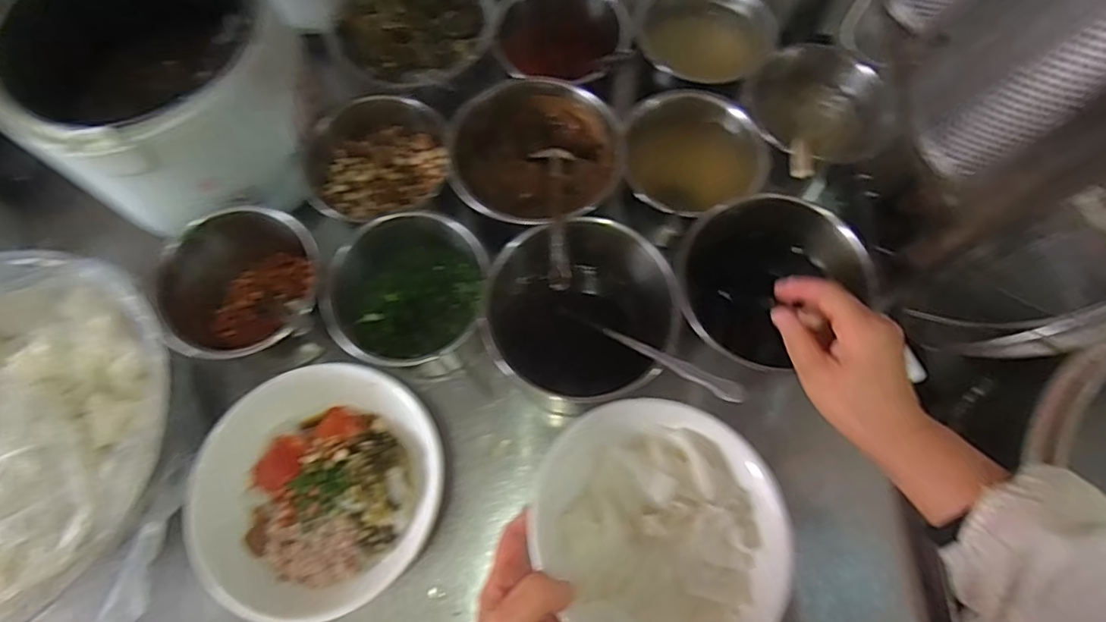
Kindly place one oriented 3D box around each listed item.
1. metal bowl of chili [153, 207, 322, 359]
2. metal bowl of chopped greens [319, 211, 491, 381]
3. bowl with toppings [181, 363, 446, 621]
[{"bbox_3d":[-0.265,-0.015,0.515,0.130,0.103,0.120,0,68,-1],"label":"metal bowl of chili"},{"bbox_3d":[-0.133,-0.015,0.514,0.117,0.086,0.134,25,70,9],"label":"metal bowl of chopped greens"},{"bbox_3d":[-0.189,0.145,0.474,0.192,0.057,0.187,0,68,-1],"label":"bowl with toppings"}]

